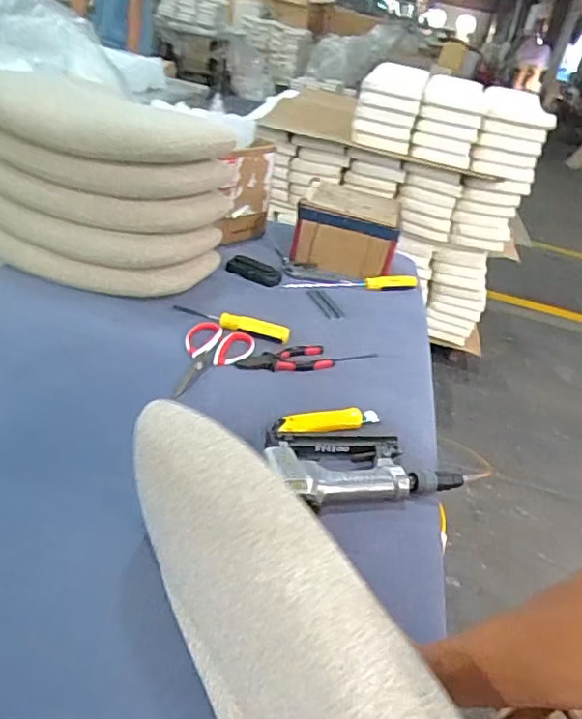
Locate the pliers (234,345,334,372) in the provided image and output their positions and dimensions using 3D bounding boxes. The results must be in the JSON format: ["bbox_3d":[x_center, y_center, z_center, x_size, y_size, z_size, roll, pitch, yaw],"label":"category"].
[{"bbox_3d":[-0.011,-0.001,0.847,0.154,0.013,0.054,-3,35,-23],"label":"pliers"}]

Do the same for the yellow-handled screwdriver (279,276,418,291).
[{"bbox_3d":[0.122,-0.158,1.139,0.299,0.024,0.036,0,34,-19],"label":"yellow-handled screwdriver"}]

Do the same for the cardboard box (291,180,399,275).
[{"bbox_3d":[0.120,-0.278,1.199,0.208,0.129,0.176,12,33,2],"label":"cardboard box"}]

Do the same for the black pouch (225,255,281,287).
[{"bbox_3d":[-0.074,-0.176,1.080,0.107,0.032,0.041,17,35,13],"label":"black pouch"}]

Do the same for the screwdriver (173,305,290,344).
[{"bbox_3d":[-0.097,-0.061,0.909,0.194,0.021,0.031,18,32,9],"label":"screwdriver"}]

